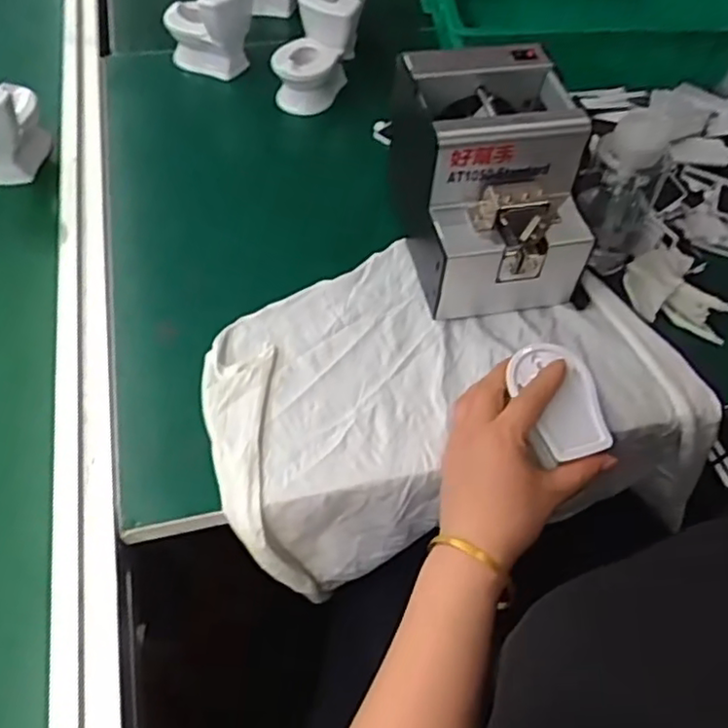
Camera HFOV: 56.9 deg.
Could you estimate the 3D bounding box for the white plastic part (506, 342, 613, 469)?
[{"bbox_3d":[0.137,0.023,0.474,0.055,0.016,0.086,-9,55,-10],"label":"white plastic part"}]

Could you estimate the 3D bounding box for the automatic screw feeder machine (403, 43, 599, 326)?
[{"bbox_3d":[0.104,-0.154,0.577,0.138,0.152,0.170,-7,54,-8],"label":"automatic screw feeder machine"}]

